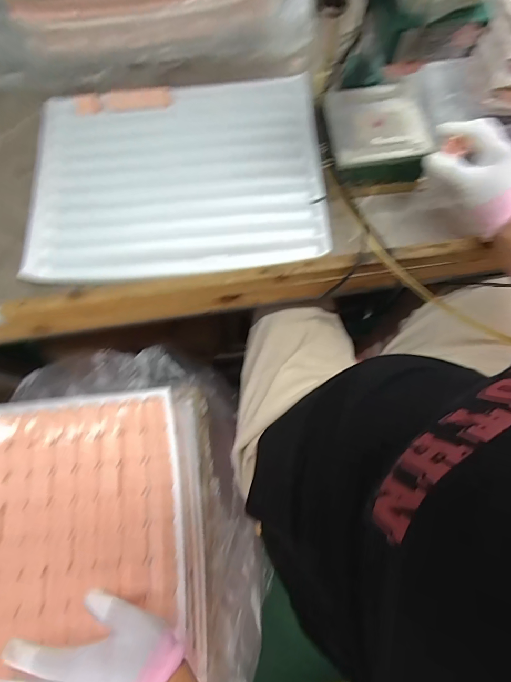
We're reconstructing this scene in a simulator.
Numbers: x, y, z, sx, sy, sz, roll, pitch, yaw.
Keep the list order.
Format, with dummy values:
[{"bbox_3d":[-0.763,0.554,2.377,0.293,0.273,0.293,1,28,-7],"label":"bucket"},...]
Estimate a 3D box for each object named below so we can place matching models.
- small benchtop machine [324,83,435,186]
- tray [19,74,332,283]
[{"bbox_3d":[0.161,-0.282,0.477,0.129,0.043,0.130,-6,74,0],"label":"small benchtop machine"},{"bbox_3d":[-0.111,-0.235,0.487,0.398,0.015,0.294,-6,75,-1],"label":"tray"}]

